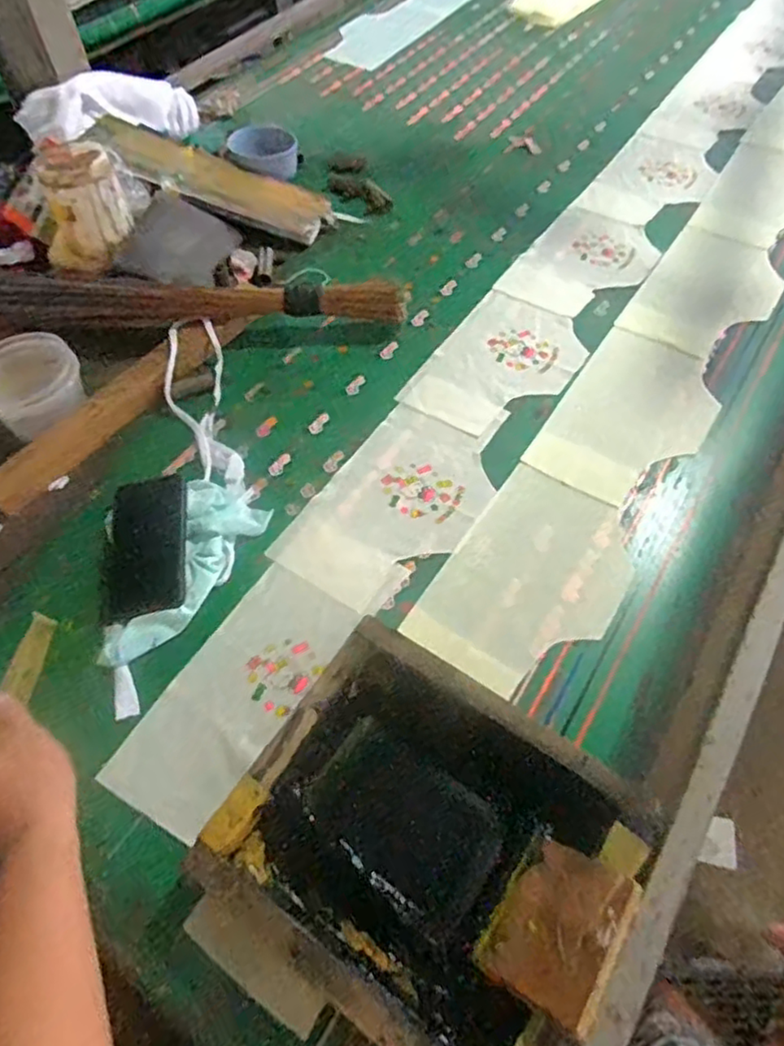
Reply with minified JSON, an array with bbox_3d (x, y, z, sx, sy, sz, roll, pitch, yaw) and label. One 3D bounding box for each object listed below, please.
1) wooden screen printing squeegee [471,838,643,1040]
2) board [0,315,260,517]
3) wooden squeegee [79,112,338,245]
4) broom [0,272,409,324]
[{"bbox_3d":[0.114,0.279,0.452,0.091,0.018,0.100,1,47,53],"label":"wooden screen printing squeegee"},{"bbox_3d":[-0.326,-0.150,0.781,0.061,0.010,0.370,41,67,5],"label":"board"},{"bbox_3d":[-0.289,-0.534,0.988,0.385,0.024,0.118,24,59,0],"label":"wooden squeegee"},{"bbox_3d":[-0.366,-0.289,0.852,0.764,0.066,0.091,1,56,3],"label":"broom"}]

